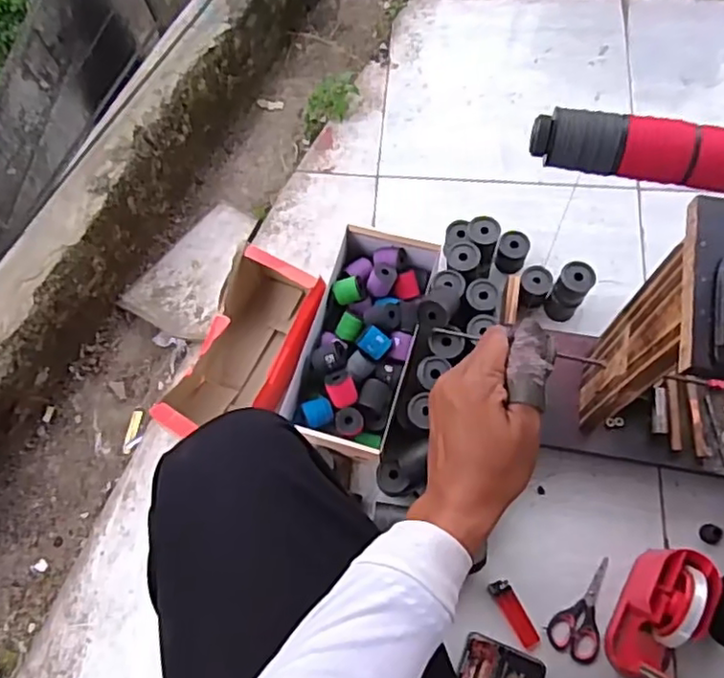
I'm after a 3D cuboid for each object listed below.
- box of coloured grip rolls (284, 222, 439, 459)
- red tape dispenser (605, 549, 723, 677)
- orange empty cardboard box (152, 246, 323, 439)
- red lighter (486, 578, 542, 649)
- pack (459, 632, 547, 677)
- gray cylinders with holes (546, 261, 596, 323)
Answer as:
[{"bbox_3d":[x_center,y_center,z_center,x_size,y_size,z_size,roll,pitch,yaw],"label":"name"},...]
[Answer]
[{"bbox_3d":[0.002,0.001,0.838,0.133,0.080,0.296,15,71,8],"label":"box of coloured grip rolls"},{"bbox_3d":[0.337,0.308,0.696,0.069,0.105,0.148,28,72,13],"label":"red tape dispenser"},{"bbox_3d":[-0.147,0.019,0.832,0.144,0.105,0.252,22,71,11],"label":"orange empty cardboard box"},{"bbox_3d":[0.184,0.328,0.748,0.025,0.010,0.081,-29,70,-9],"label":"red lighter"},{"bbox_3d":[0.158,0.386,0.715,0.093,0.028,0.066,19,70,10],"label":"pack"},{"bbox_3d":[0.278,-0.061,0.840,0.041,0.102,0.041,-1,68,2],"label":"gray cylinders with holes"}]

